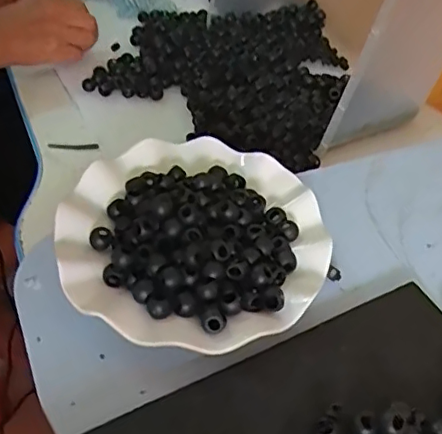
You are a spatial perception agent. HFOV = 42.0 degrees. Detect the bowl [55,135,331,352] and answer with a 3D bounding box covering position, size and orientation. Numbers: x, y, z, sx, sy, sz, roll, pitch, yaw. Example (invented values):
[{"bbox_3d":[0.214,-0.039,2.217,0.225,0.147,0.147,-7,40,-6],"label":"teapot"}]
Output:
[{"bbox_3d":[-0.017,0.013,0.399,0.174,0.038,0.178,3,44,-3],"label":"bowl"}]

